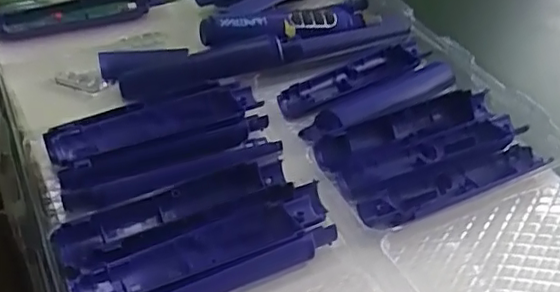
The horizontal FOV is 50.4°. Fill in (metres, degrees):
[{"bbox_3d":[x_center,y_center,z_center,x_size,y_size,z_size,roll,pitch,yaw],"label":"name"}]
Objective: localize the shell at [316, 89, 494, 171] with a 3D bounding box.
[{"bbox_3d":[0.106,-0.016,0.502,0.171,0.024,0.031,-16,45,-19],"label":"shell"}]

